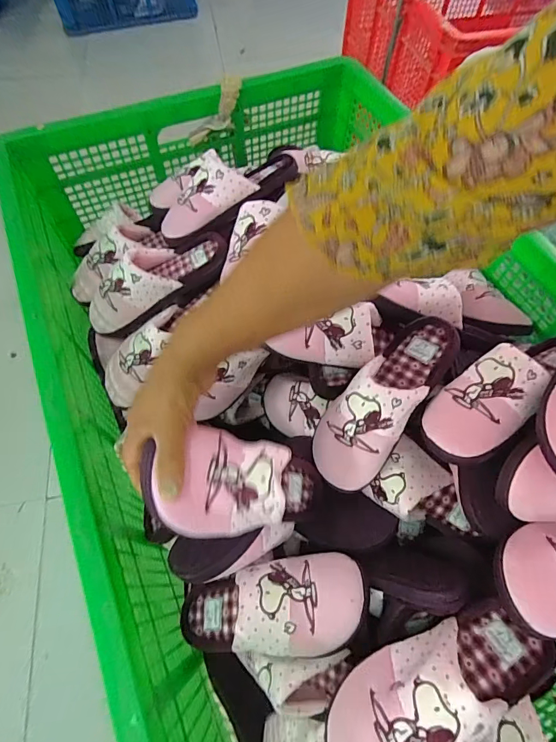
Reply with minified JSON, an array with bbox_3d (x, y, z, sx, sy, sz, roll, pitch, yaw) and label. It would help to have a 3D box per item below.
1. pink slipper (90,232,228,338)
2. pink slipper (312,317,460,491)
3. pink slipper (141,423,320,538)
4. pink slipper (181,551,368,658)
[{"bbox_3d":[-0.189,-0.139,0.602,0.241,0.100,0.084,-34,67,0],"label":"pink slipper"},{"bbox_3d":[0.127,0.030,0.481,0.089,0.075,0.240,36,85,16],"label":"pink slipper"},{"bbox_3d":[-0.024,0.118,0.411,0.077,0.227,0.087,-27,58,31],"label":"pink slipper"},{"bbox_3d":[-0.022,0.282,0.468,0.243,0.092,0.102,-19,61,19],"label":"pink slipper"}]

